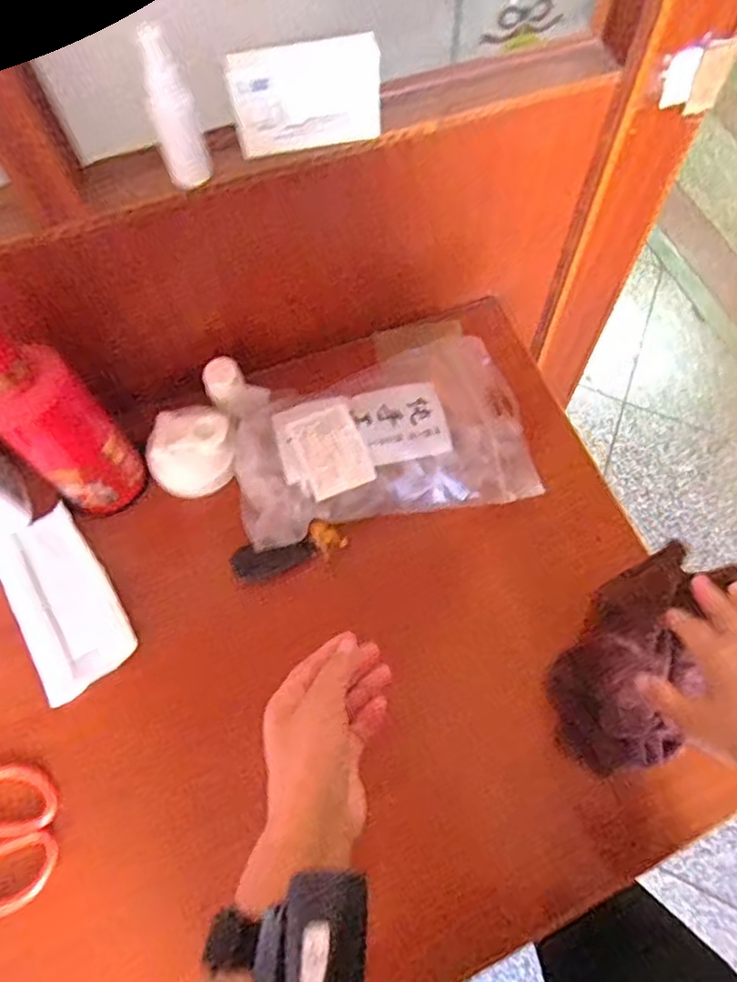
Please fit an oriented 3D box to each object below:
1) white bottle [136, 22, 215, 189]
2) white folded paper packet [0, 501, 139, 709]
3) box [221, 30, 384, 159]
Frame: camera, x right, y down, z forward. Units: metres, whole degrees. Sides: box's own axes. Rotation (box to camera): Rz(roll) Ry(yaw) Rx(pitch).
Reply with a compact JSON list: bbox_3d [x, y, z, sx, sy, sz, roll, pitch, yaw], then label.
[{"bbox_3d":[-0.135,-0.263,0.440,0.030,0.095,0.031,1,65,2],"label":"white bottle"},{"bbox_3d":[-0.278,0.096,0.573,0.084,0.006,0.169,-31,68,-12],"label":"white folded paper packet"},{"bbox_3d":[-0.045,-0.288,0.462,0.107,0.062,0.022,-13,66,-4],"label":"box"}]

